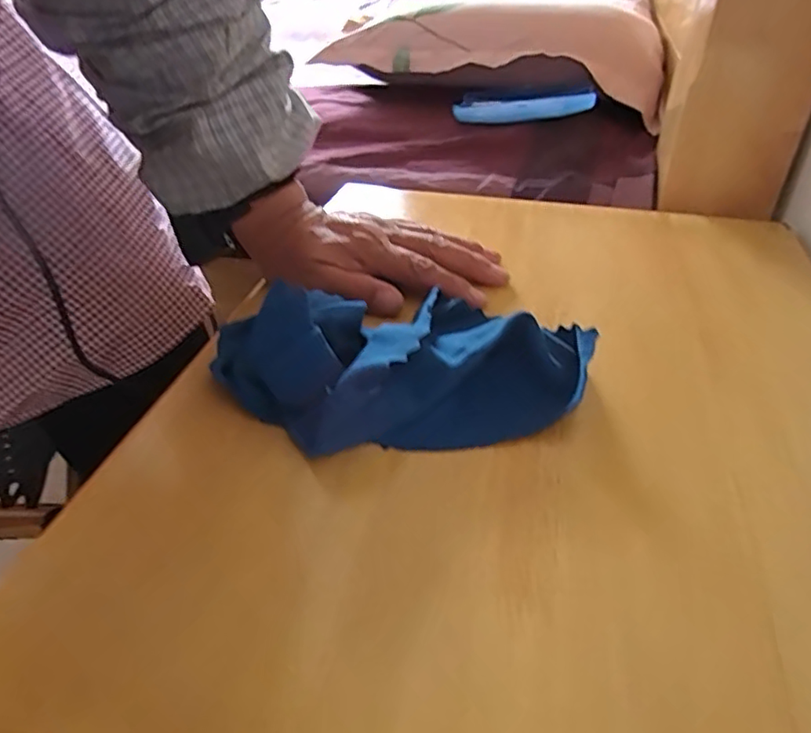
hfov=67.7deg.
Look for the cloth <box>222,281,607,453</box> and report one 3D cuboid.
[{"bbox_3d":[-0.001,-0.008,0.313,0.187,0.046,0.104,1,39,-6],"label":"cloth"}]

